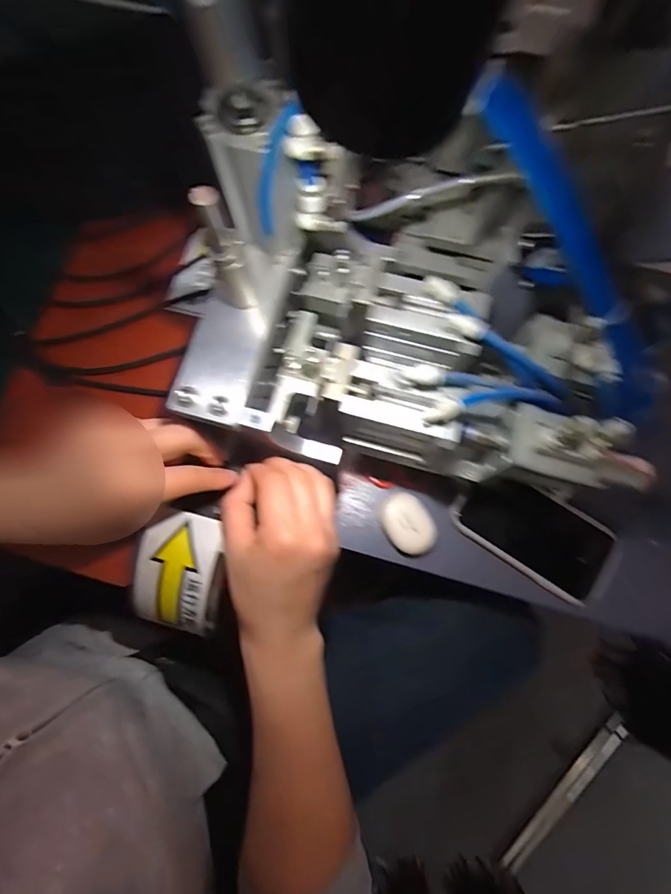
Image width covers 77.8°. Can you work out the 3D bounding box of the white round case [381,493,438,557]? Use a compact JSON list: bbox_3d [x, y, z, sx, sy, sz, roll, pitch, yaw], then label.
[{"bbox_3d":[0.072,0.078,0.414,0.045,0.025,0.060,-23,78,-4],"label":"white round case"}]

